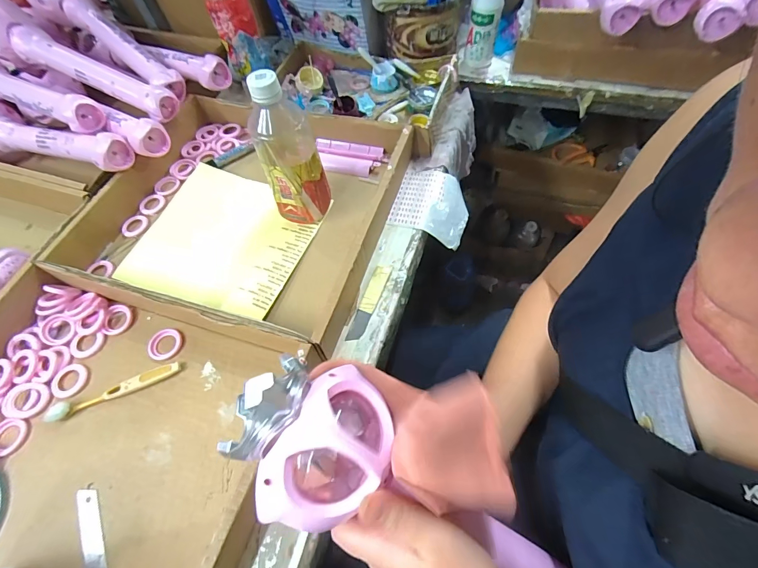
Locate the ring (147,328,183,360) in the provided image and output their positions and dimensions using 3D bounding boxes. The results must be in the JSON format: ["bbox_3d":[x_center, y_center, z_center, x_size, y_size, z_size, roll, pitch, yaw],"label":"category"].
[{"bbox_3d":[-0.245,0.069,0.424,0.038,0.004,0.037,-1,61,2],"label":"ring"}]

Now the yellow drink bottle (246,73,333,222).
[{"bbox_3d":[-0.106,-0.156,0.440,0.071,0.183,0.074,-12,61,-4],"label":"yellow drink bottle"}]

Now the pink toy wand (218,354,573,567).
[{"bbox_3d":[0.033,0.144,0.246,0.277,0.041,0.095,35,65,-11],"label":"pink toy wand"}]

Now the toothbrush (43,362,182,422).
[{"bbox_3d":[-0.284,0.116,0.398,0.137,0.008,0.020,-20,62,-8],"label":"toothbrush"}]

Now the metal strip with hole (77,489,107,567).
[{"bbox_3d":[-0.259,0.235,0.333,0.019,0.004,0.098,-27,63,-12],"label":"metal strip with hole"}]

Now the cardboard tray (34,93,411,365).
[{"bbox_3d":[-0.185,-0.112,0.496,0.378,0.056,0.351,15,63,11],"label":"cardboard tray"}]

